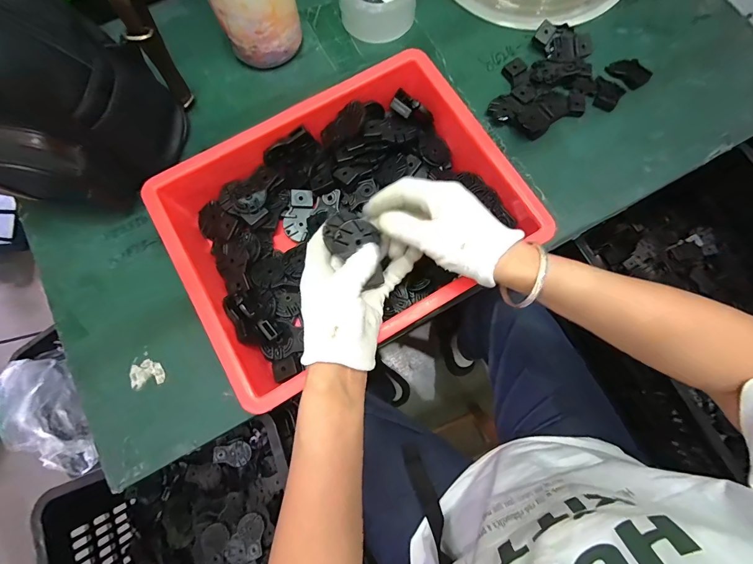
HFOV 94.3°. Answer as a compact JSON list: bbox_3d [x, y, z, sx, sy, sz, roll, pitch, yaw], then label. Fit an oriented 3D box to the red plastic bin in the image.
[{"bbox_3d":[-0.039,-0.079,0.399,0.343,0.088,0.296,-30,79,-7],"label":"red plastic bin"}]

